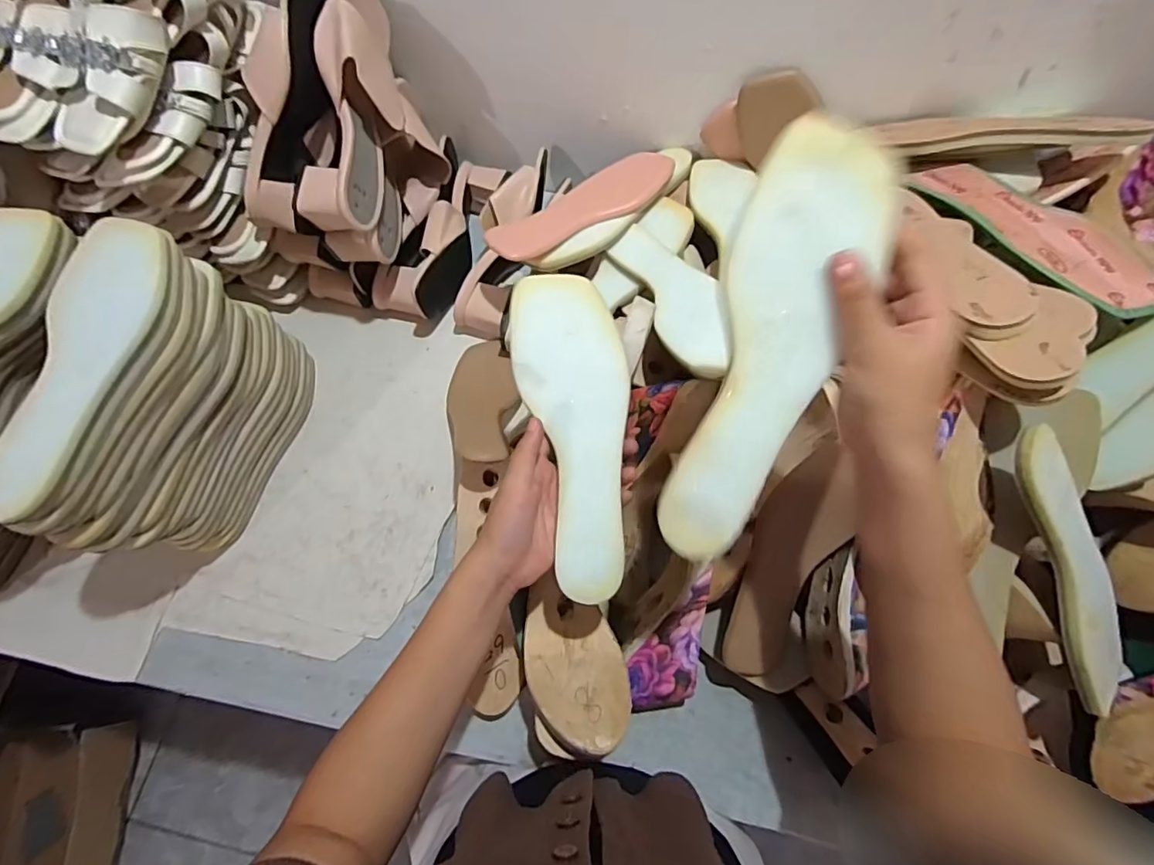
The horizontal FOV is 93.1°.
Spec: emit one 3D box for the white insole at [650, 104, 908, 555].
[{"bbox_3d":[0.108,-0.041,0.309,0.071,0.012,0.241,17,104,6],"label":"white insole"}]

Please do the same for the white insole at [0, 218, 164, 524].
[{"bbox_3d":[-0.370,-0.055,0.401,0.076,0.017,0.238,7,71,-2],"label":"white insole"}]

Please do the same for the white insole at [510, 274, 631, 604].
[{"bbox_3d":[0.002,0.003,0.408,0.079,0.006,0.237,-7,91,-2],"label":"white insole"}]

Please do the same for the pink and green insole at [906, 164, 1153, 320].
[{"bbox_3d":[0.376,-0.170,0.462,0.082,0.020,0.218,-28,60,-18],"label":"pink and green insole"}]

